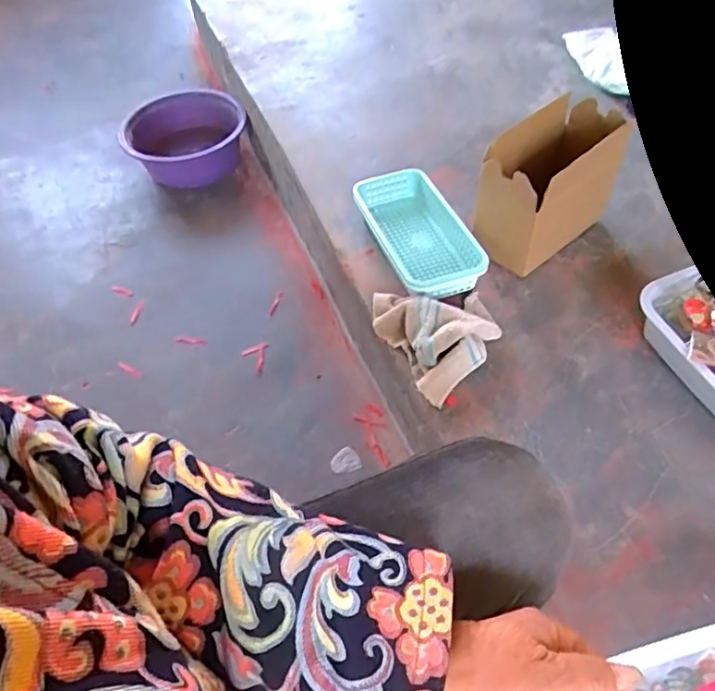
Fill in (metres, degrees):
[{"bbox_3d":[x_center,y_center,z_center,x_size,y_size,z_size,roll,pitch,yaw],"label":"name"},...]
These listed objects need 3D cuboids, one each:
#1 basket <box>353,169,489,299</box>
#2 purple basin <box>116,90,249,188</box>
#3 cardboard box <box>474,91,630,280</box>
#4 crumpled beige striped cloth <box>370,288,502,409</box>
[{"bbox_3d":[0.096,-0.176,0.856,0.141,0.060,0.255,-15,55,-13],"label":"basket"},{"bbox_3d":[-0.389,-0.454,1.259,0.266,0.141,0.245,-19,56,-16],"label":"purple basin"},{"bbox_3d":[0.274,-0.229,0.800,0.201,0.180,0.121,-36,63,-26],"label":"cardboard box"},{"bbox_3d":[0.120,-0.033,0.757,0.158,0.055,0.184,-21,57,-18],"label":"crumpled beige striped cloth"}]

